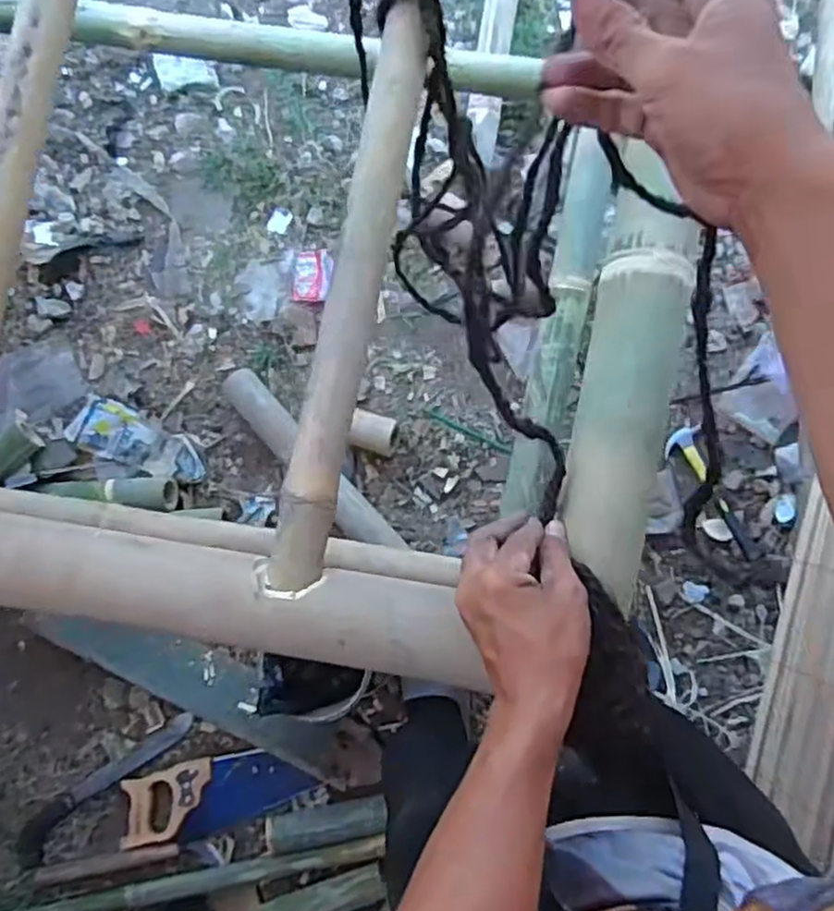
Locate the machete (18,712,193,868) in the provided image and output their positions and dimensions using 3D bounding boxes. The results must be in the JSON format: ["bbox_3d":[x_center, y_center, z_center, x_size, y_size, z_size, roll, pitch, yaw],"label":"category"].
[{"bbox_3d":[-0.565,0.598,1.306,0.383,0.025,0.071,-37,83,-1],"label":"machete"}]

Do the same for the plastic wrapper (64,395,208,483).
[{"bbox_3d":[-0.553,-0.022,1.435,0.282,0.031,0.107,25,86,6],"label":"plastic wrapper"}]

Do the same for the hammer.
[{"bbox_3d":[0.534,0.071,1.312,0.086,0.042,0.262,-20,83,1],"label":"hammer"}]

